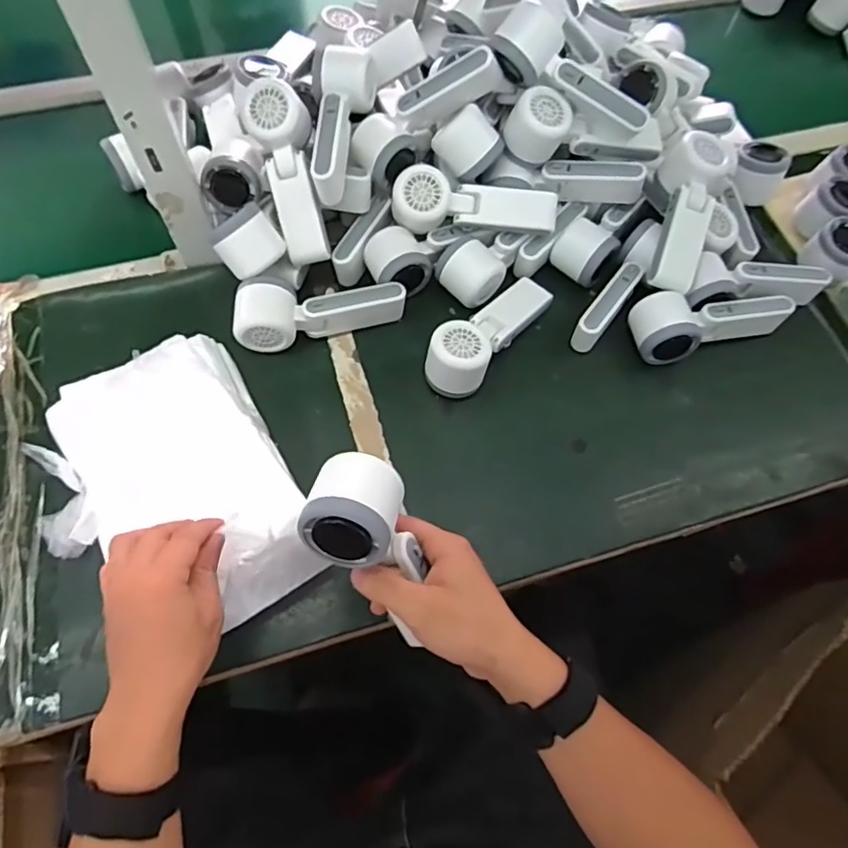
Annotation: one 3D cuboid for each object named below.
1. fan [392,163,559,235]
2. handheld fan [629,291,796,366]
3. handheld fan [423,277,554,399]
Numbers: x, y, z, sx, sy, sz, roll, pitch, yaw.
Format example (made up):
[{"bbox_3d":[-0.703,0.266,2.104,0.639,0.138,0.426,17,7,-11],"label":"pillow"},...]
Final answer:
[{"bbox_3d":[0.051,-0.226,0.592,0.168,0.047,0.060,1,91,3],"label":"fan"},{"bbox_3d":[0.295,-0.101,0.594,0.164,0.049,0.062,-6,64,-5],"label":"handheld fan"},{"bbox_3d":[0.065,-0.095,0.582,0.054,0.058,0.165,35,67,14],"label":"handheld fan"}]

